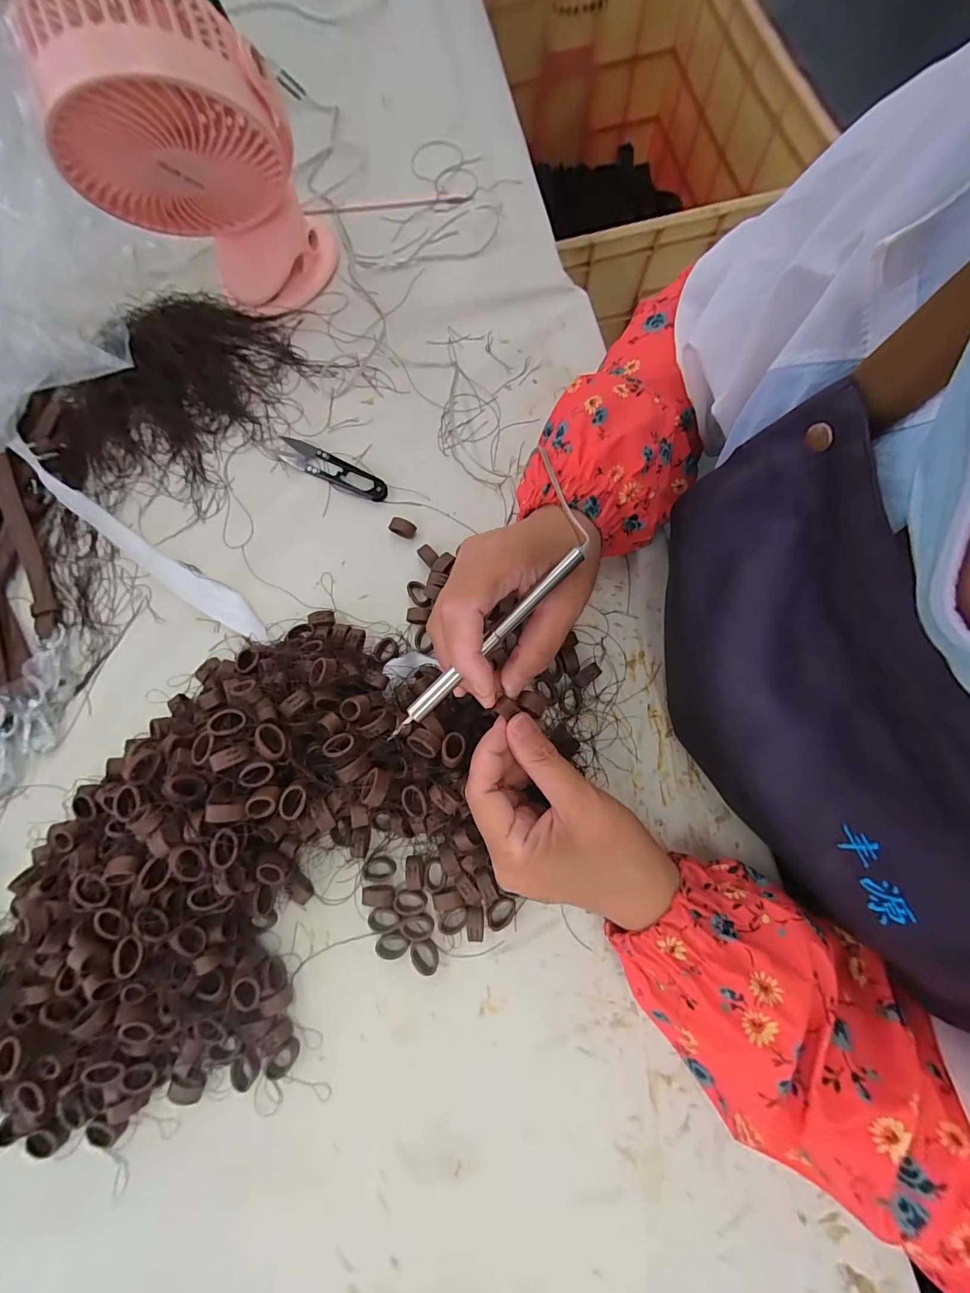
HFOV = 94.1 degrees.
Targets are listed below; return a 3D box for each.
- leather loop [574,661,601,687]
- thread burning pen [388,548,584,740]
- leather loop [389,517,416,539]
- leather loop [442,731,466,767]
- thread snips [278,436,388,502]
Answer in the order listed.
[{"bbox_3d":[0.072,0.021,0.323,0.020,0.011,0.010,-37,78,-8],"label":"leather loop"},{"bbox_3d":[0.002,-0.002,0.234,0.133,0.005,0.008,-44,79,-5],"label":"thread burning pen"},{"bbox_3d":[-0.065,-0.093,0.356,0.019,0.012,0.012,26,78,7],"label":"leather loop"},{"bbox_3d":[-0.019,0.064,0.281,0.015,0.009,0.021,-2,76,1],"label":"leather loop"},{"bbox_3d":[-0.125,-0.145,0.373,0.097,0.008,0.020,26,78,7],"label":"thread snips"}]

